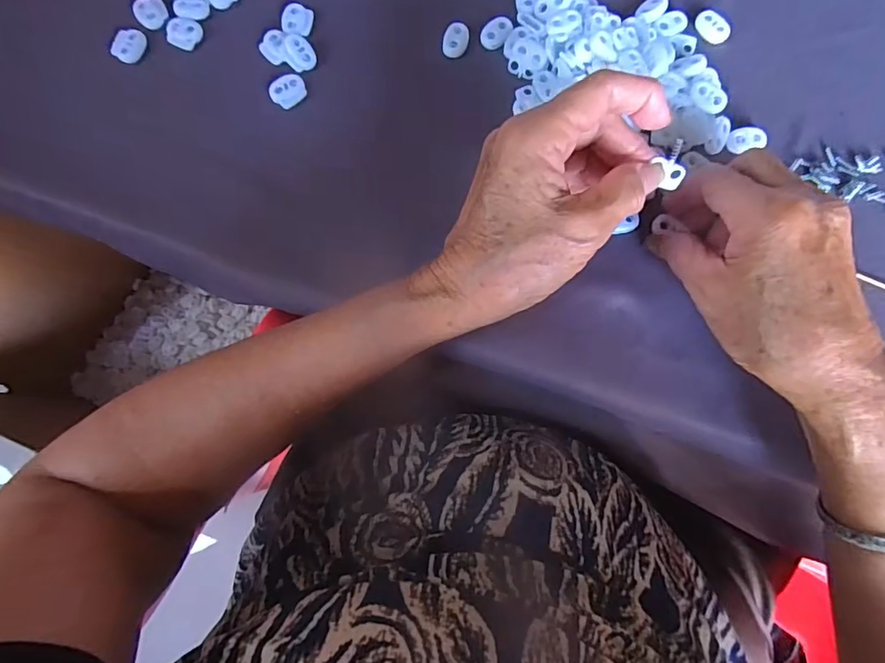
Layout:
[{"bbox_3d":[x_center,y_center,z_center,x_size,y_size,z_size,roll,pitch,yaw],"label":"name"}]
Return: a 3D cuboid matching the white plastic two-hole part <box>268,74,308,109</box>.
[{"bbox_3d":[-0.098,-0.153,0.323,0.022,0.006,0.018,-43,83,-5],"label":"white plastic two-hole part"}]

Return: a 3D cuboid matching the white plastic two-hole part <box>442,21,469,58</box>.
[{"bbox_3d":[0.009,-0.186,0.325,0.015,0.005,0.021,11,82,3],"label":"white plastic two-hole part"}]

